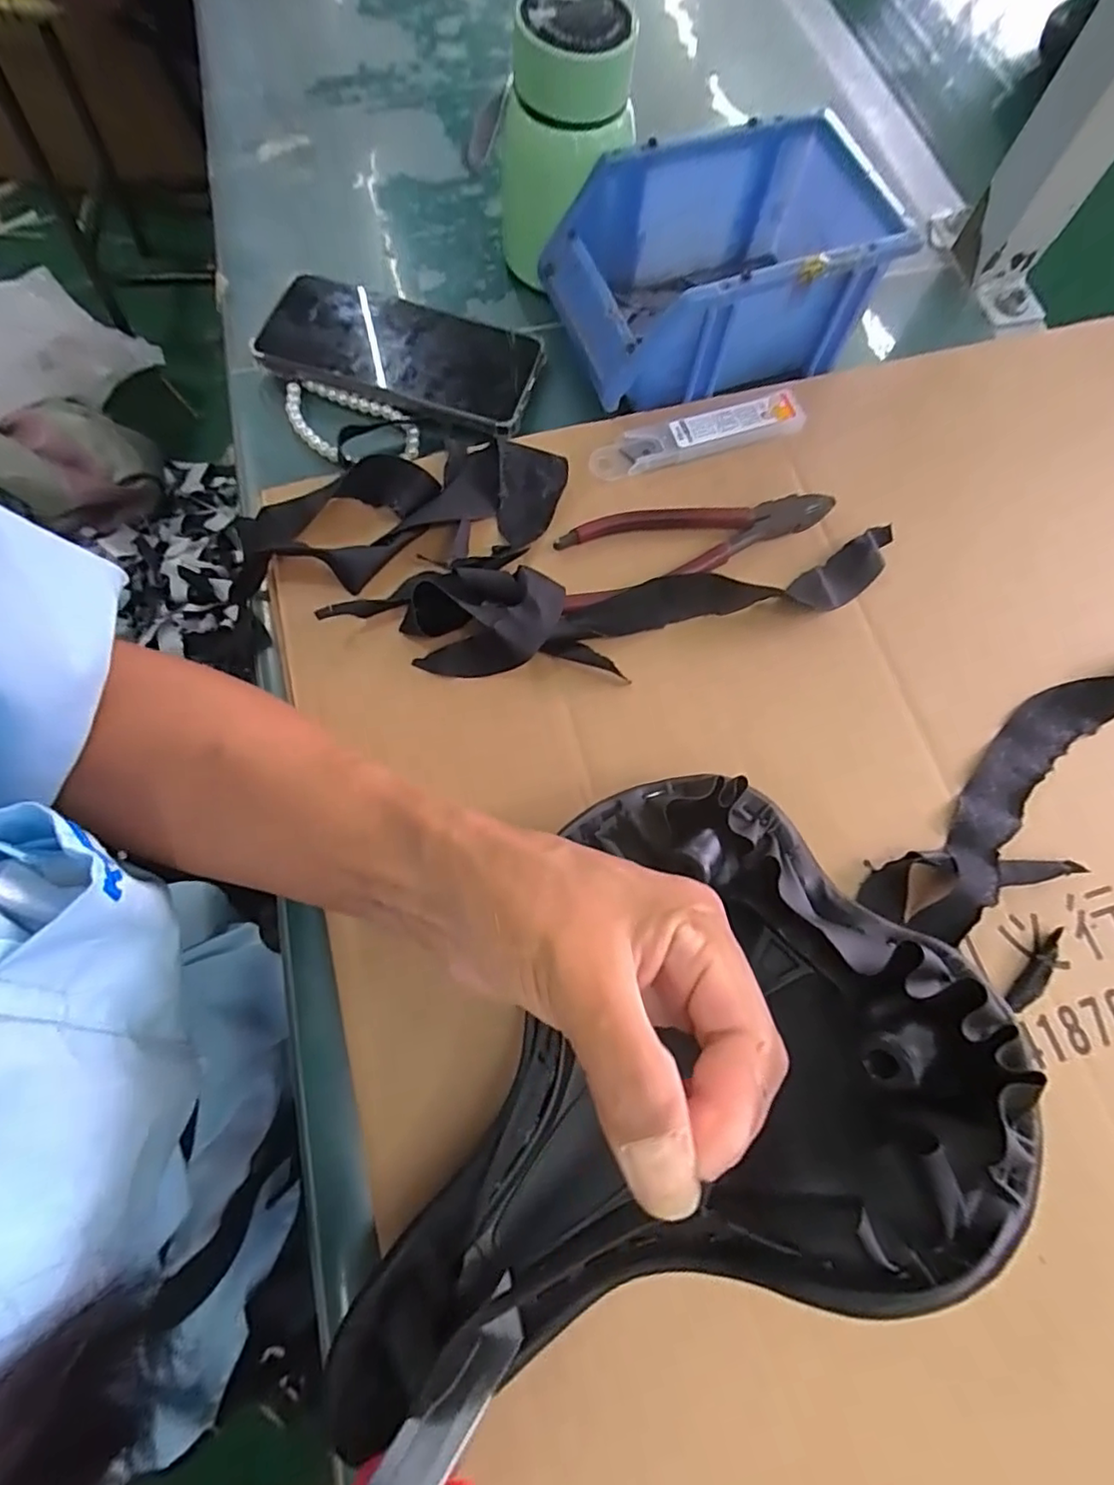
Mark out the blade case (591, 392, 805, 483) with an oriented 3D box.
[{"bbox_3d":[0.081,-0.178,0.344,0.126,0.010,0.027,-16,74,-6],"label":"blade case"}]

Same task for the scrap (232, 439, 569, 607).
[{"bbox_3d":[-0.084,-0.122,0.319,0.181,0.020,0.063,-19,75,-7],"label":"scrap"}]

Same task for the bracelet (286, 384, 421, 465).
[{"bbox_3d":[-0.124,-0.185,0.350,0.083,0.013,0.043,19,74,4],"label":"bracelet"}]

